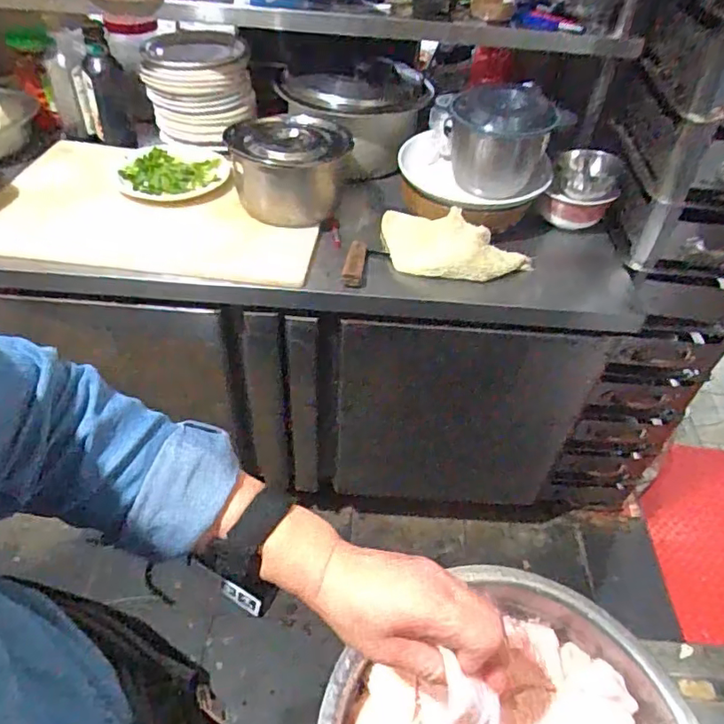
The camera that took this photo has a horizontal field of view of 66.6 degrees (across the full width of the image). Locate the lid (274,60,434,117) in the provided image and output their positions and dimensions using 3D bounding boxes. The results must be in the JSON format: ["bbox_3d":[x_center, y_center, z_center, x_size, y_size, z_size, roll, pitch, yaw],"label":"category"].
[{"bbox_3d":[-0.009,-0.585,1.147,0.309,0.050,0.266,7,46,2],"label":"lid"}]

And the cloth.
[{"bbox_3d":[0.149,-0.196,0.958,0.271,0.067,0.123,21,48,15],"label":"cloth"}]

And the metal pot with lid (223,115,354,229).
[{"bbox_3d":[-0.134,-0.366,1.028,0.206,0.127,0.218,2,46,-3],"label":"metal pot with lid"}]

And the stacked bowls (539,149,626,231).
[{"bbox_3d":[0.416,-0.322,1.048,0.126,0.112,0.122,2,46,-3],"label":"stacked bowls"}]

